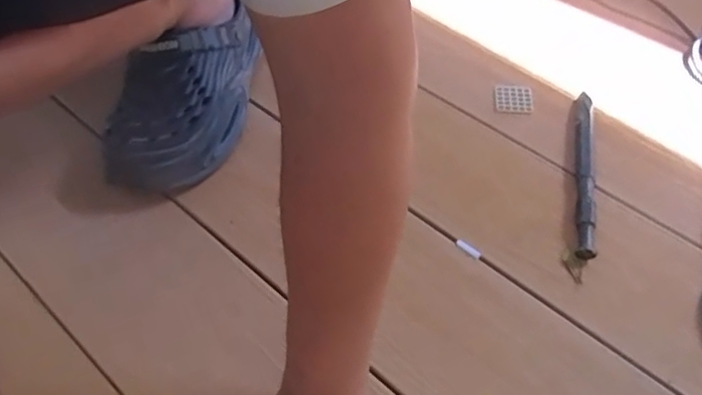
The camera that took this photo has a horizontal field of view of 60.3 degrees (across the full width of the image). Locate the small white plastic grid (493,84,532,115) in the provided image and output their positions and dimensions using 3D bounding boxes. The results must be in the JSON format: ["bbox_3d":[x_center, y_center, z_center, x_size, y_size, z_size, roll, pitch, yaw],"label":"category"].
[{"bbox_3d":[0.189,-0.116,0.706,0.043,0.005,0.040,8,51,7],"label":"small white plastic grid"}]

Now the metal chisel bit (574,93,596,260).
[{"bbox_3d":[0.243,-0.030,0.629,0.016,0.018,0.220,9,51,8],"label":"metal chisel bit"}]

